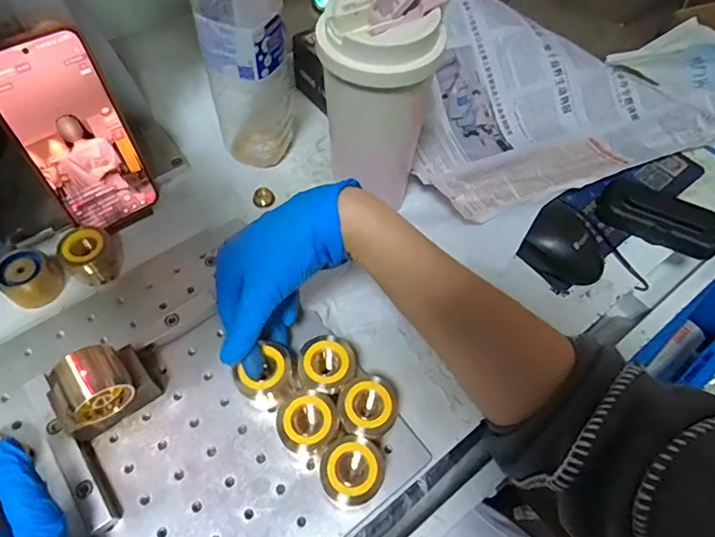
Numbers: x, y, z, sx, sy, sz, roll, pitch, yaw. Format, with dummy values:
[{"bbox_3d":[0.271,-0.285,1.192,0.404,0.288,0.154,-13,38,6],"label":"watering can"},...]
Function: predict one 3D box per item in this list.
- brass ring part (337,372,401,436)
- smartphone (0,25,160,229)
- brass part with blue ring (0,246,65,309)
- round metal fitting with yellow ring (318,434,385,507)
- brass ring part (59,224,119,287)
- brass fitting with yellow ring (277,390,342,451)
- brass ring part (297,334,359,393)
[{"bbox_3d":[0.008,0.098,0.342,0.044,0.039,0.041,1,58,-1],"label":"brass ring part"},{"bbox_3d":[-0.218,-0.099,0.381,0.076,0.158,0.005,-36,55,-22],"label":"smartphone"},{"bbox_3d":[-0.263,0.007,0.389,0.034,0.033,0.040,40,65,21],"label":"brass part with blue ring"},{"bbox_3d":[-0.004,0.134,0.319,0.039,0.039,0.040,1,58,-1],"label":"round metal fitting with yellow ring"},{"bbox_3d":[-0.221,-0.011,0.401,0.036,0.033,0.040,38,65,20],"label":"brass ring part"},{"bbox_3d":[-0.033,0.109,0.334,0.040,0.037,0.035,-21,61,-14],"label":"brass fitting with yellow ring"},{"bbox_3d":[-0.021,0.074,0.355,0.039,0.041,0.034,3,58,1],"label":"brass ring part"}]

